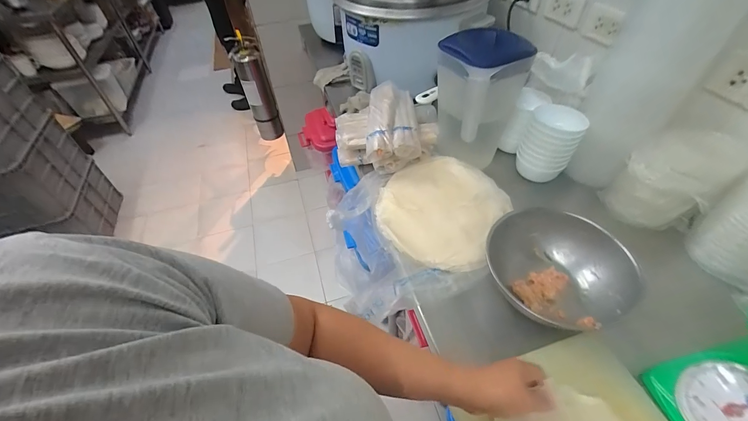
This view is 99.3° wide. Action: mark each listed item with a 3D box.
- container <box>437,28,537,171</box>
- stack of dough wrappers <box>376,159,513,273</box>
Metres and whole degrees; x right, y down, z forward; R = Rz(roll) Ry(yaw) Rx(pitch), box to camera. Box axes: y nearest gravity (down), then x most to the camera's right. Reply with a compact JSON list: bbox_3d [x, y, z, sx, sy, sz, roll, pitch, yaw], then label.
[{"bbox_3d":[0.203,-0.227,0.682,0.126,0.247,0.158,-23,51,-17],"label":"container"},{"bbox_3d":[0.136,-0.012,0.660,0.244,0.027,0.272,25,53,23],"label":"stack of dough wrappers"}]

